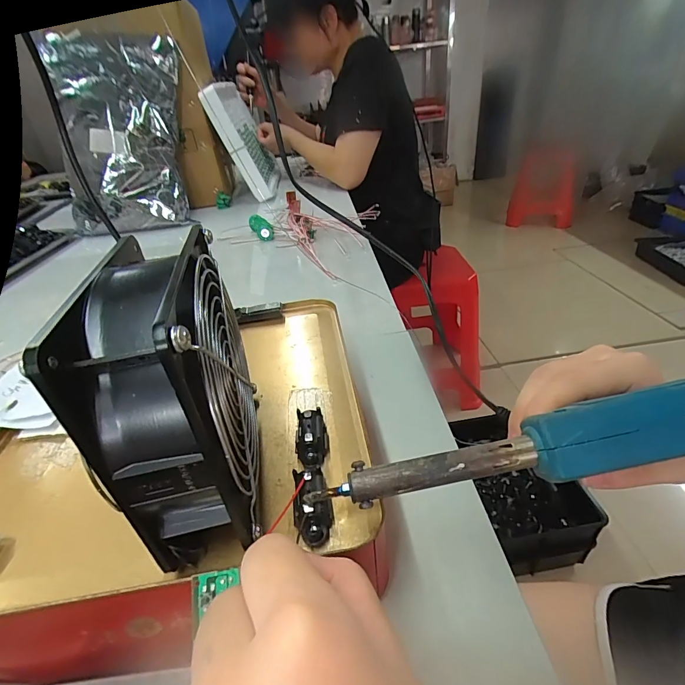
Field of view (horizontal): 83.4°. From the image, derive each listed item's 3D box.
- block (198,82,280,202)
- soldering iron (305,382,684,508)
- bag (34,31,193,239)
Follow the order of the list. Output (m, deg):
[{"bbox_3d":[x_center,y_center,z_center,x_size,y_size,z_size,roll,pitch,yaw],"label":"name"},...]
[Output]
[{"bbox_3d":[-0.234,-0.510,0.965,0.046,0.256,0.284,-19,36,15],"label":"block"},{"bbox_3d":[0.073,0.046,0.161,0.167,0.020,0.020,-14,34,7],"label":"soldering iron"},{"bbox_3d":[-0.457,-0.415,0.791,0.241,0.364,0.099,-4,14,-14],"label":"bag"}]

